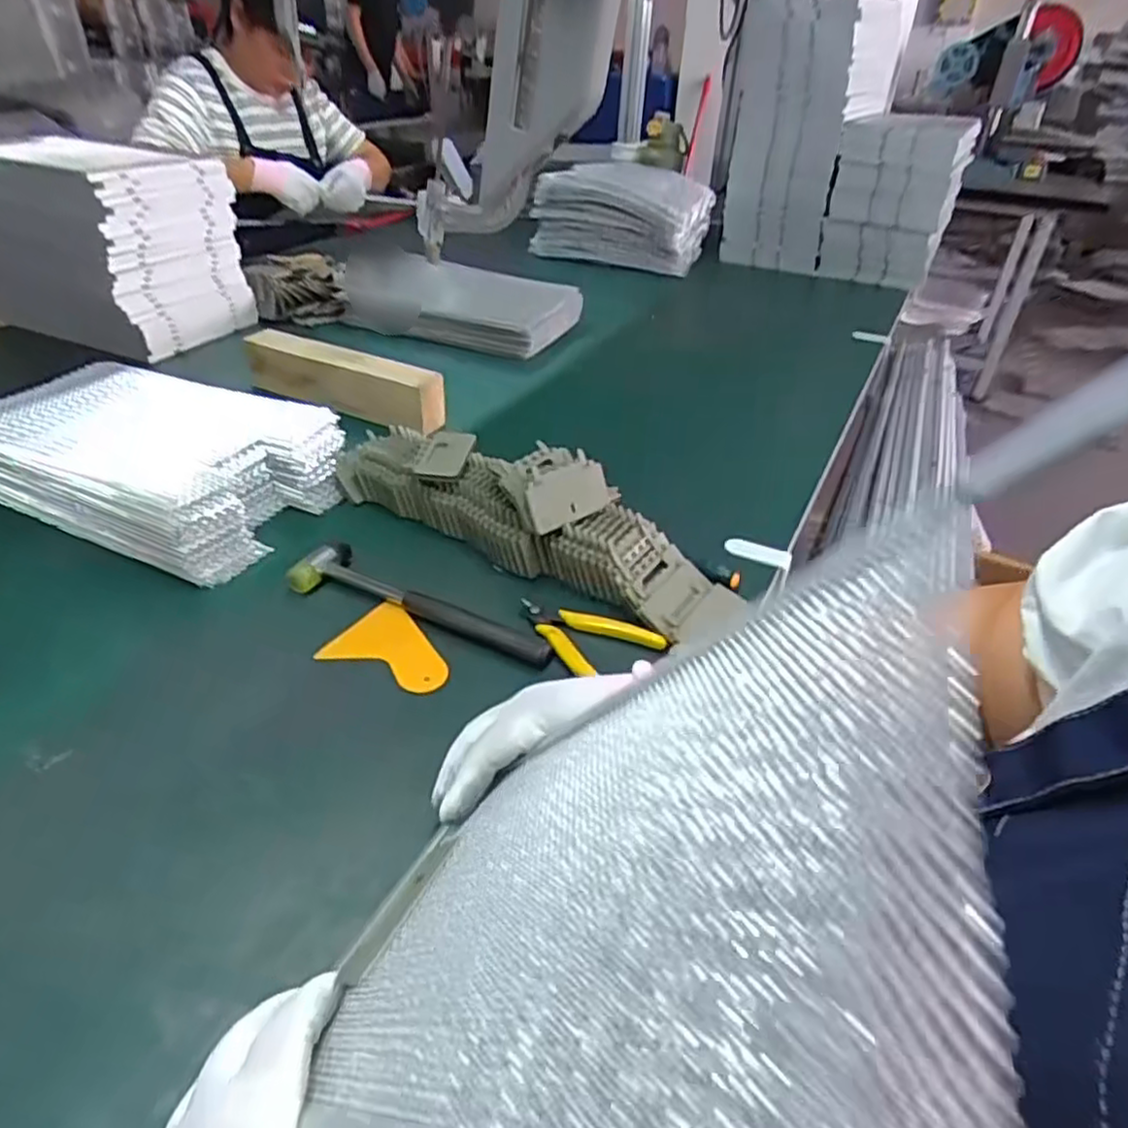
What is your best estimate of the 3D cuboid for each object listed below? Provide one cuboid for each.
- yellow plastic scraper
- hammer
[{"bbox_3d":[-0.130,0.067,0.557,0.097,0.007,0.073,27,48,25],"label":"yellow plastic scraper"},{"bbox_3d":[-0.122,0.031,0.578,0.233,0.030,0.049,20,39,21],"label":"hammer"}]

